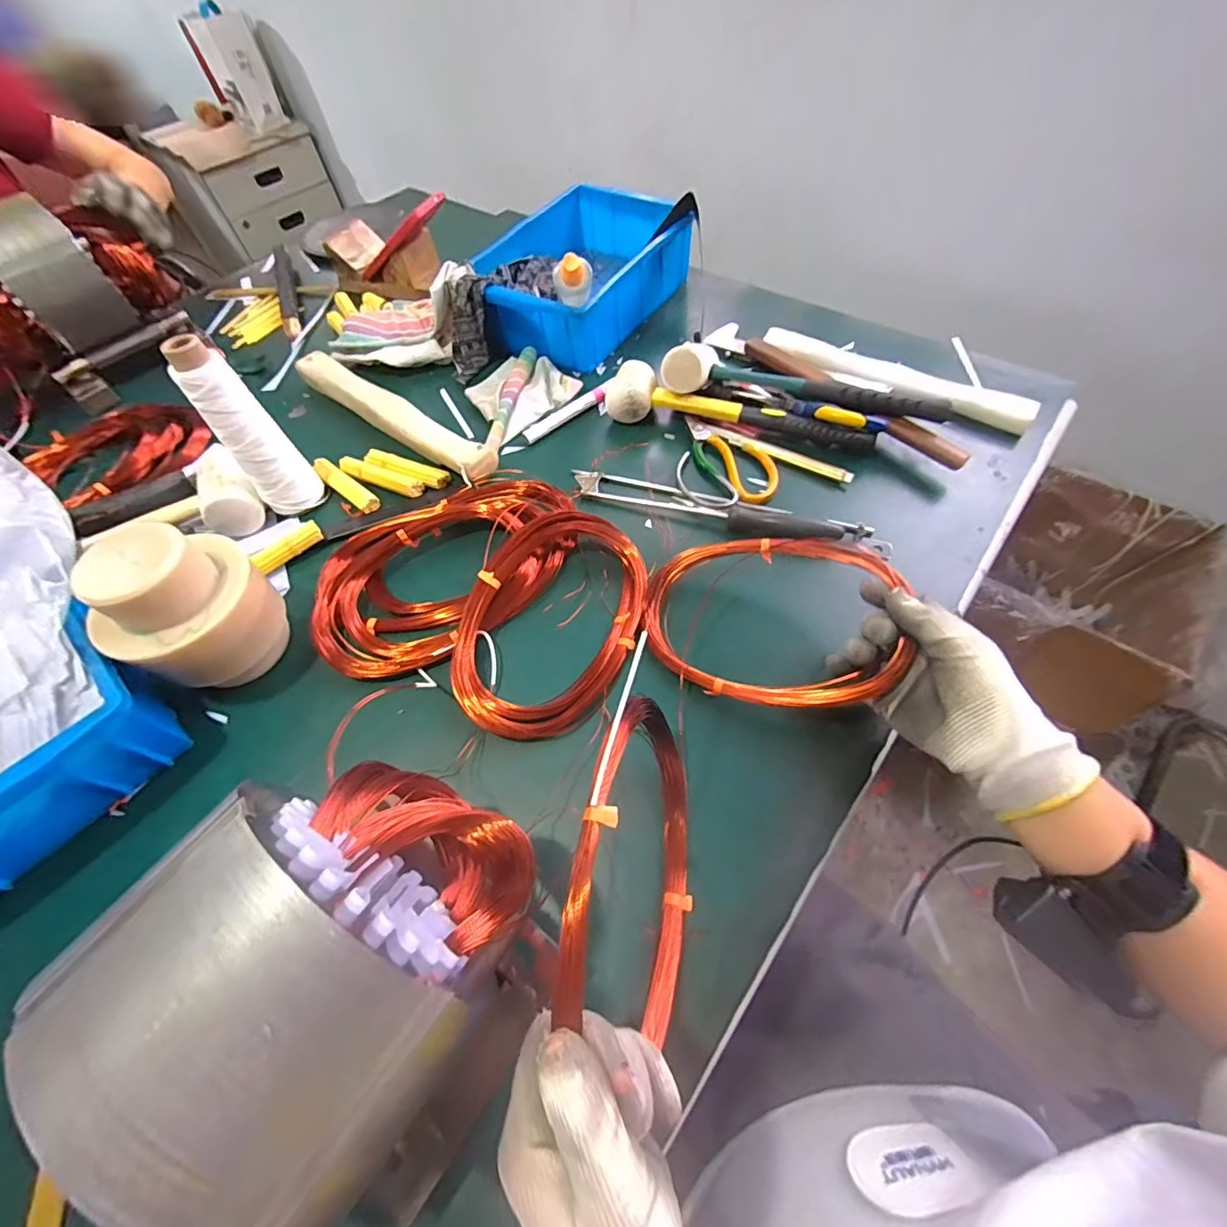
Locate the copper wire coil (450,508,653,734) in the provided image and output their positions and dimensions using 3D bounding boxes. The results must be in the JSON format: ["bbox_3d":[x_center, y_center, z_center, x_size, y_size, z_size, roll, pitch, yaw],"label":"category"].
[{"bbox_3d":[-0.048,0.001,0.446,0.150,0.031,0.225,11,61,10],"label":"copper wire coil"}]

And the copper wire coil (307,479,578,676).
[{"bbox_3d":[-0.154,-0.049,0.482,0.248,0.032,0.162,-34,63,-16],"label":"copper wire coil"}]

